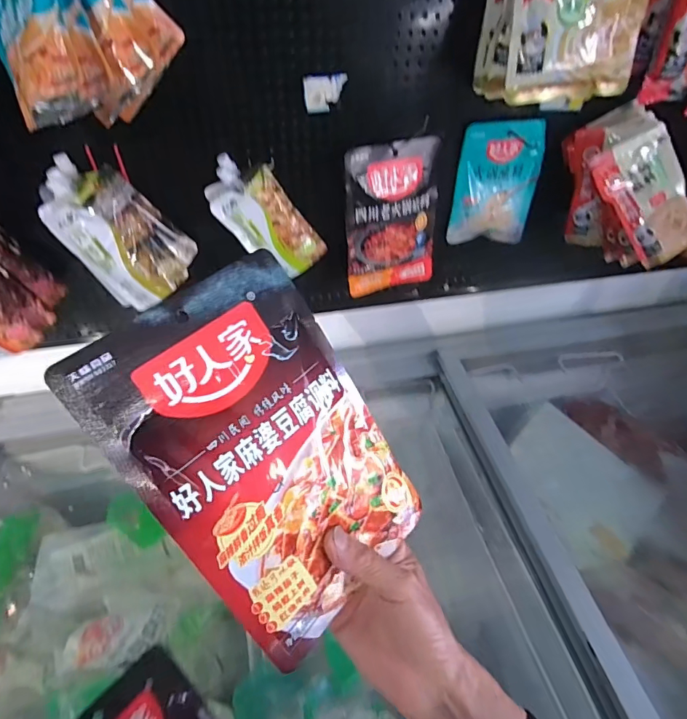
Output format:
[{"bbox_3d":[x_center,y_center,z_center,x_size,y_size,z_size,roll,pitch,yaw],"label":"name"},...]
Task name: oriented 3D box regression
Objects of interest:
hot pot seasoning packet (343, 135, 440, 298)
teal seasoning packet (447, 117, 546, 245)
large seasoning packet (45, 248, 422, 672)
[{"bbox_3d":[0.074,-0.209,0.681,0.150,0.219,0.042,-14,48,-14],"label":"hot pot seasoning packet"},{"bbox_3d":[0.237,-0.268,0.689,0.125,0.181,0.022,2,46,0],"label":"teal seasoning packet"},{"bbox_3d":[-0.045,0.065,0.304,0.155,0.238,0.011,-38,14,-28],"label":"large seasoning packet"}]

